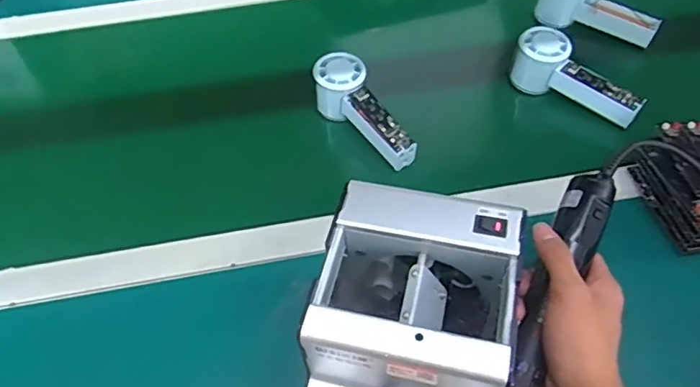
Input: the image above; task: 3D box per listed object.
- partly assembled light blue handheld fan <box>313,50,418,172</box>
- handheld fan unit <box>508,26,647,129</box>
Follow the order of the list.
[{"bbox_3d":[0.017,-0.088,0.629,0.056,0.045,0.153,-32,70,-20],"label":"partly assembled light blue handheld fan"},{"bbox_3d":[0.257,-0.128,0.651,0.152,0.061,0.051,35,61,14],"label":"handheld fan unit"}]

